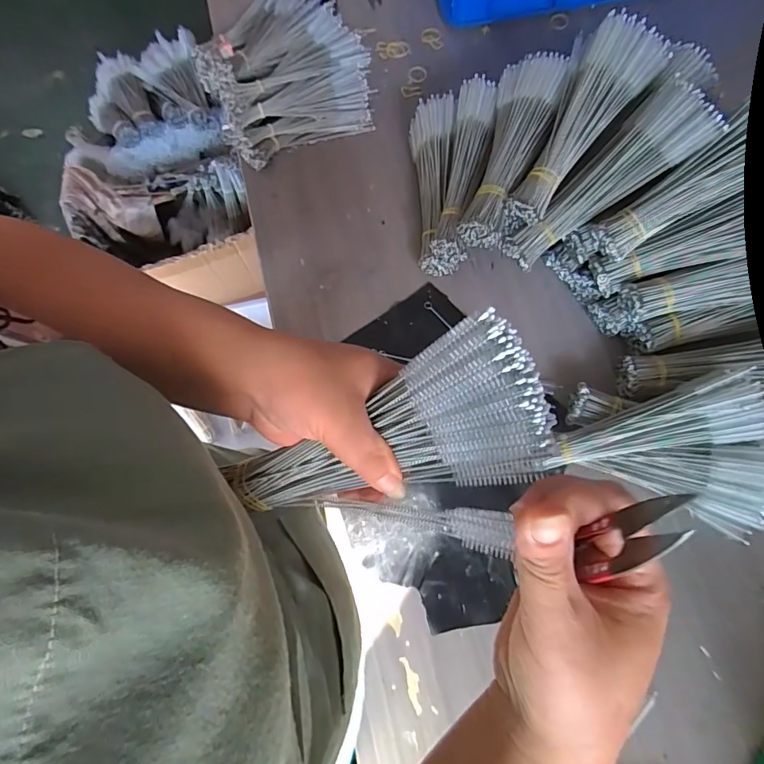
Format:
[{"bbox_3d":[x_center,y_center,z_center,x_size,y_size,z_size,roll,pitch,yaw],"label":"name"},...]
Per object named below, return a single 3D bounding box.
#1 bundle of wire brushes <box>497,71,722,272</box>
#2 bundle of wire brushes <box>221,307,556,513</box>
[{"bbox_3d":[0.251,-0.230,0.541,0.242,0.035,0.087,-38,73,21],"label":"bundle of wire brushes"},{"bbox_3d":[-0.006,0.038,0.269,0.201,0.037,0.073,-24,71,28],"label":"bundle of wire brushes"}]

